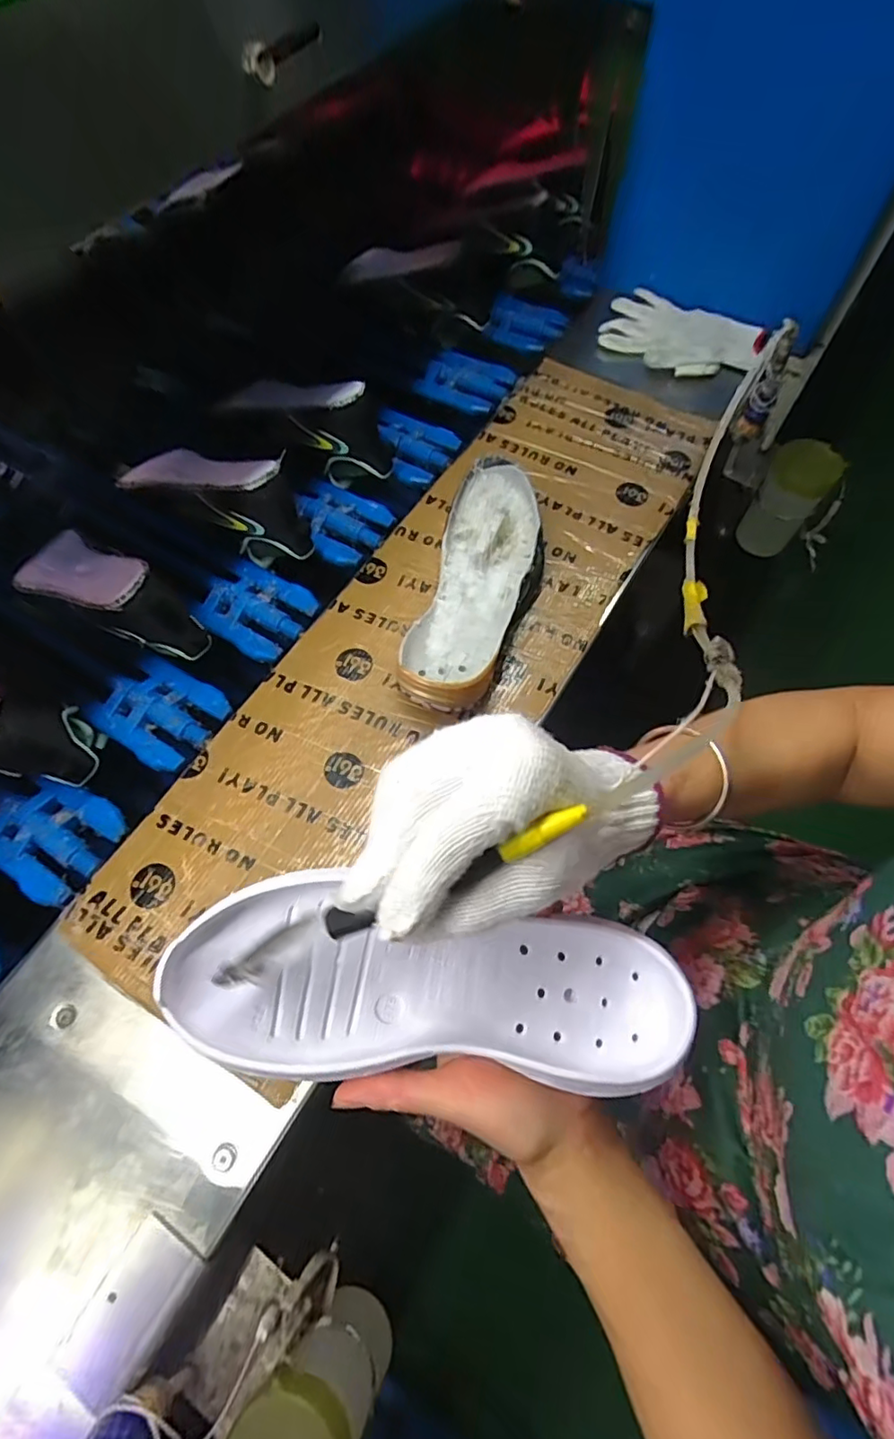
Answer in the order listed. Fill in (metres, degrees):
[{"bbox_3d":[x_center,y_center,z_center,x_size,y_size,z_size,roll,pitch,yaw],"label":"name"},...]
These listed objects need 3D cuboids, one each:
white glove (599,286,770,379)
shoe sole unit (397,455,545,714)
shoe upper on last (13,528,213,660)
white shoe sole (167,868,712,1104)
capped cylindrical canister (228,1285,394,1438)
[{"bbox_3d":[0.283,-0.469,0.709,0.183,0.024,0.116,39,75,22],"label":"white glove"},{"bbox_3d":[0.029,-0.115,0.524,0.091,0.067,0.248,13,67,7],"label":"shoe sole unit"},{"bbox_3d":[-0.326,-0.117,0.551,0.208,0.099,0.074,29,70,13],"label":"shoe upper on last"},{"bbox_3d":[-0.004,0.127,0.278,0.241,0.050,0.083,9,65,-9],"label":"white shoe sole"},{"bbox_3d":[-0.089,0.451,0.379,0.069,0.121,0.076,27,70,12],"label":"capped cylindrical canister"}]

